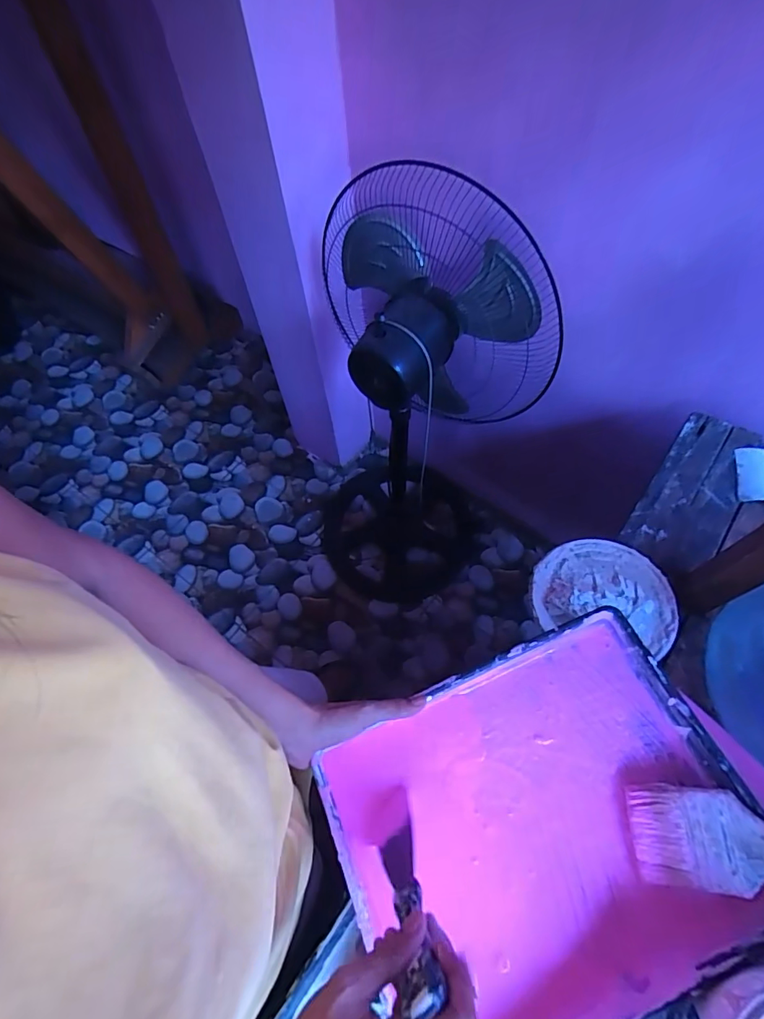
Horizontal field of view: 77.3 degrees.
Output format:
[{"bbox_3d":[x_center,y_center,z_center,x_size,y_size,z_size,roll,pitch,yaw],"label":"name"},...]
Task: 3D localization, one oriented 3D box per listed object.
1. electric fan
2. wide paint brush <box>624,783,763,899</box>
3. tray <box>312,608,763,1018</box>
[{"bbox_3d":[0.027,-0.156,1.072,0.460,0.981,0.404,40,70,21],"label":"electric fan"},{"bbox_3d":[0.312,0.274,0.388,0.198,0.011,0.074,-10,58,27],"label":"wide paint brush"},{"bbox_3d":[0.144,0.285,0.437,0.343,0.056,0.273,-22,63,-9],"label":"tray"}]

